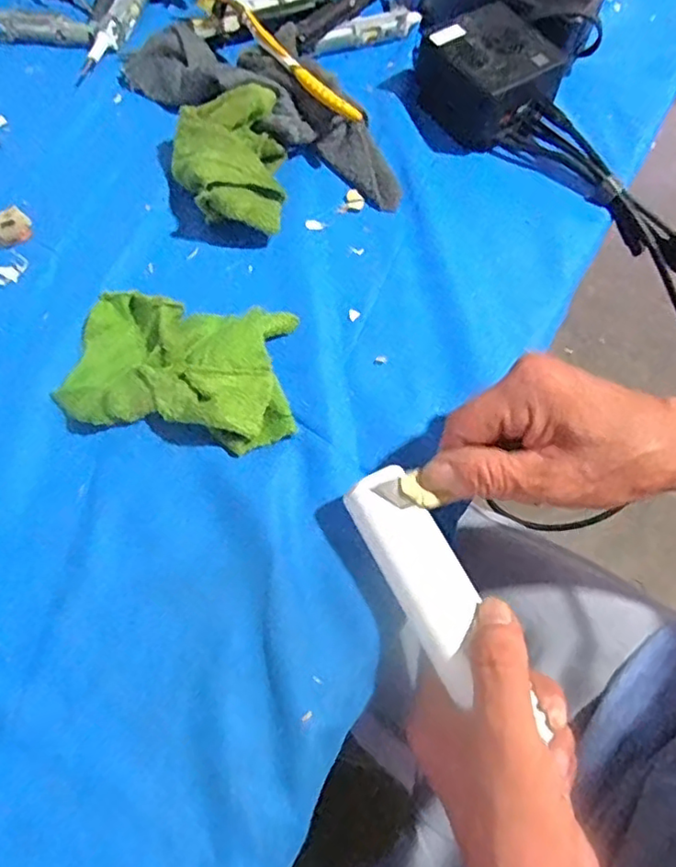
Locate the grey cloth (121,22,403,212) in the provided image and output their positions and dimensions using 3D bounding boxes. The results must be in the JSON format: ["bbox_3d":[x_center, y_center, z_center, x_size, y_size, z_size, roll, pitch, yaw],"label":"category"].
[{"bbox_3d":[-0.046,-0.241,0.438,0.224,0.033,0.080,26,68,8],"label":"grey cloth"}]

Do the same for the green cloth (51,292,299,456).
[{"bbox_3d":[-0.089,-0.040,0.351,0.127,0.027,0.086,7,67,0],"label":"green cloth"}]

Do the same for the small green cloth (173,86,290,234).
[{"bbox_3d":[-0.073,-0.179,0.411,0.071,0.033,0.108,0,67,-3],"label":"small green cloth"}]

